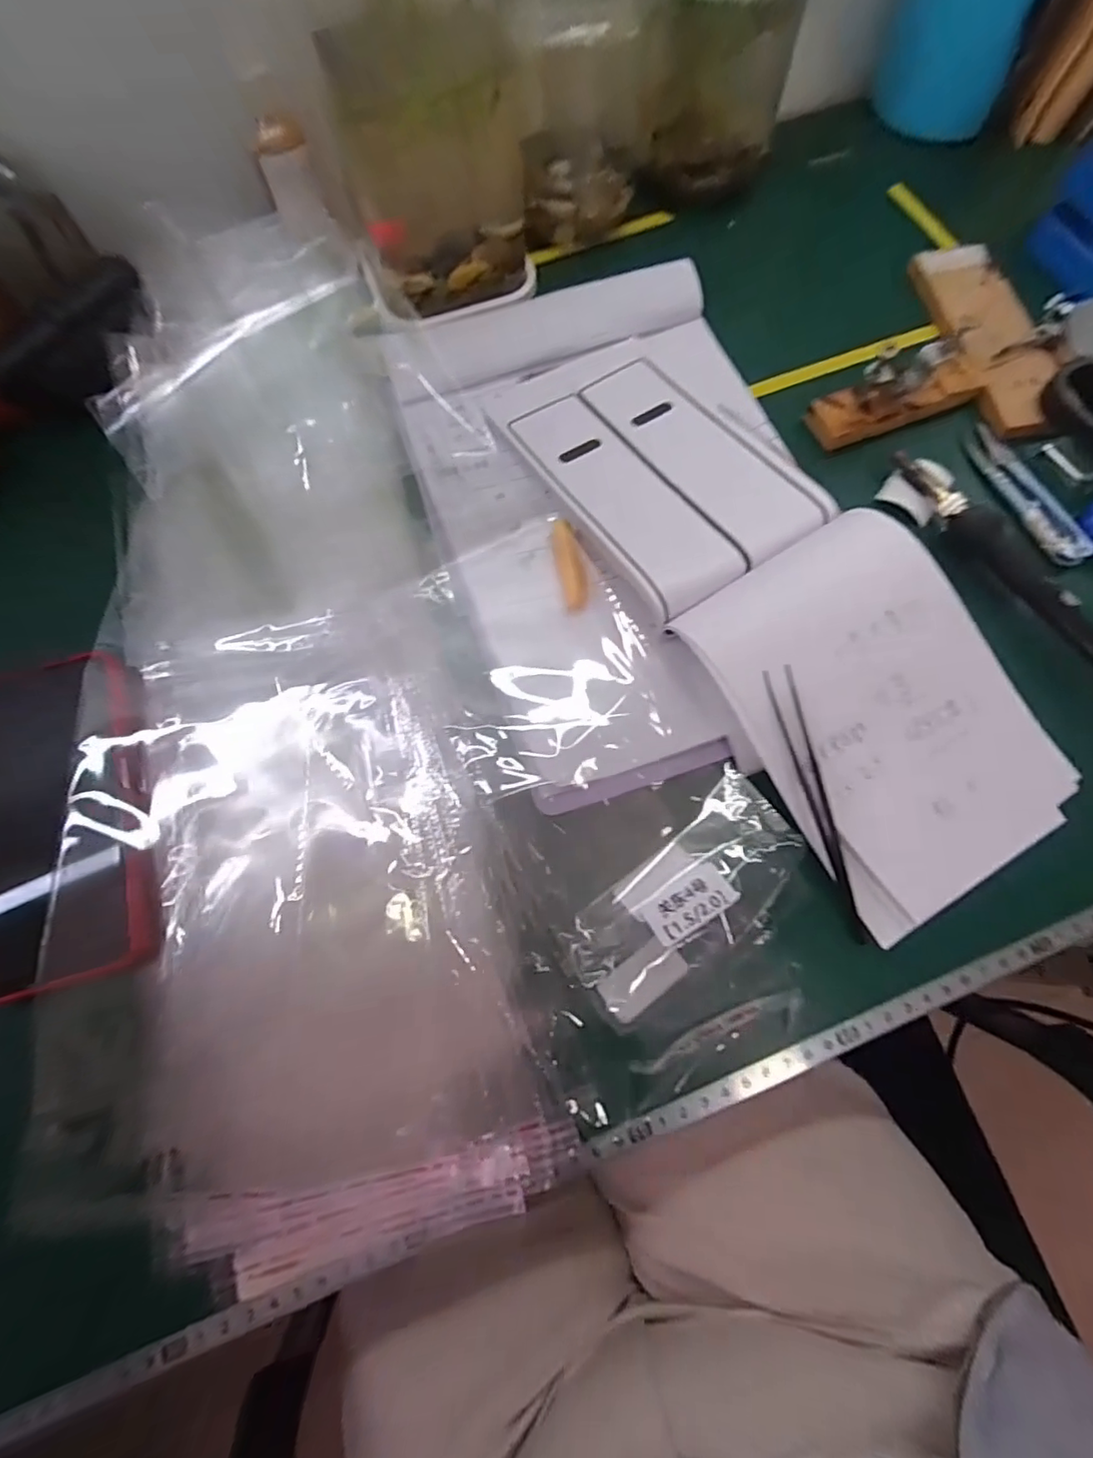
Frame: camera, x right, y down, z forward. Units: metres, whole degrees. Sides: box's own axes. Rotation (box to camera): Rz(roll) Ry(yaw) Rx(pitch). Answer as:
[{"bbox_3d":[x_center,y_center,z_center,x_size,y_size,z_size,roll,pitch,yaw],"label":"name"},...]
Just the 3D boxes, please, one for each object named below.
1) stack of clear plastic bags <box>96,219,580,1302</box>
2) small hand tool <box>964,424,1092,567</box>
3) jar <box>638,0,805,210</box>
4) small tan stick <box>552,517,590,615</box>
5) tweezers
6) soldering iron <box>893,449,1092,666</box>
[{"bbox_3d":[-0.147,-0.047,0.312,0.184,0.028,0.554,-15,72,-3],"label":"stack of clear plastic bags"},{"bbox_3d":[0.278,-0.138,0.337,0.024,0.013,0.100,-17,72,-4],"label":"small hand tool"},{"bbox_3d":[0.114,-0.453,0.365,0.115,0.163,0.083,-36,74,-10],"label":"jar"},{"bbox_3d":[0.013,-0.091,0.325,0.015,0.006,0.055,-12,72,-2],"label":"small tan stick"},{"bbox_3d":[0.128,0.035,0.272,0.014,0.008,0.131,-16,88,-3],"label":"tweezers"},{"bbox_3d":[0.257,-0.080,0.311,0.019,0.020,0.192,-30,73,-8],"label":"soldering iron"}]

